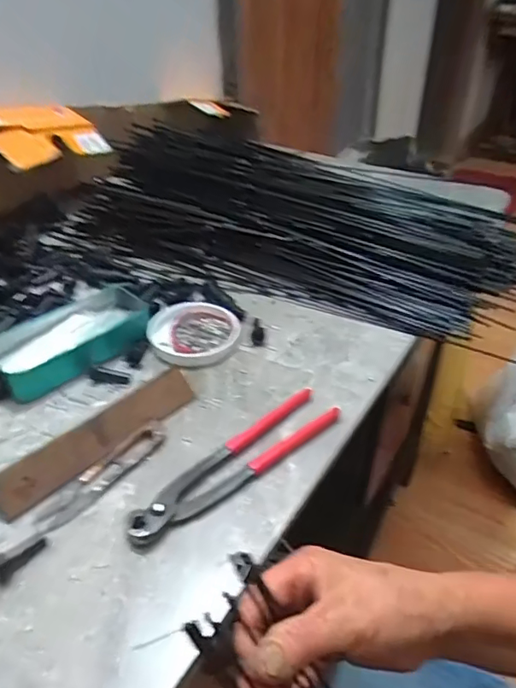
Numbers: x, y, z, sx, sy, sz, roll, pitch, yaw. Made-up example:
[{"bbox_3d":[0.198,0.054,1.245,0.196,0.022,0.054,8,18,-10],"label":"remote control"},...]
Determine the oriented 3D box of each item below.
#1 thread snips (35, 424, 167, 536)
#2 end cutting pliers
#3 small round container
[{"bbox_3d":[-0.121,0.102,0.420,0.023,0.008,0.119,28,46,31],"label":"thread snips"},{"bbox_3d":[-0.016,0.091,0.427,0.197,0.017,0.044,-31,48,-33],"label":"end cutting pliers"},{"bbox_3d":[-0.067,-0.012,0.559,0.093,0.017,0.093,0,38,0],"label":"small round container"}]

